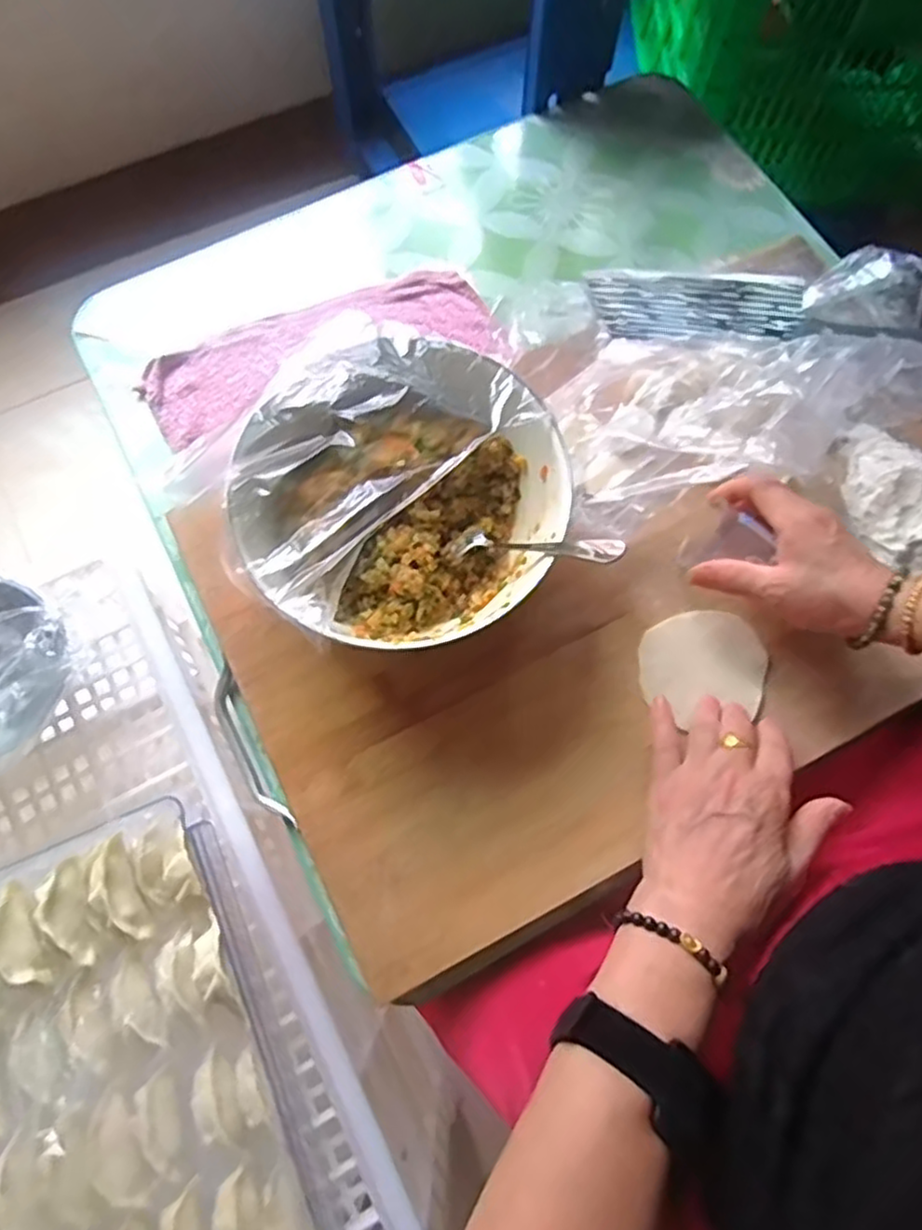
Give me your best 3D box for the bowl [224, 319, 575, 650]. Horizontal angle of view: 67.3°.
[{"bbox_3d":[-0.033,-0.070,0.436,0.186,0.104,0.193,0,73,-1],"label":"bowl"}]

